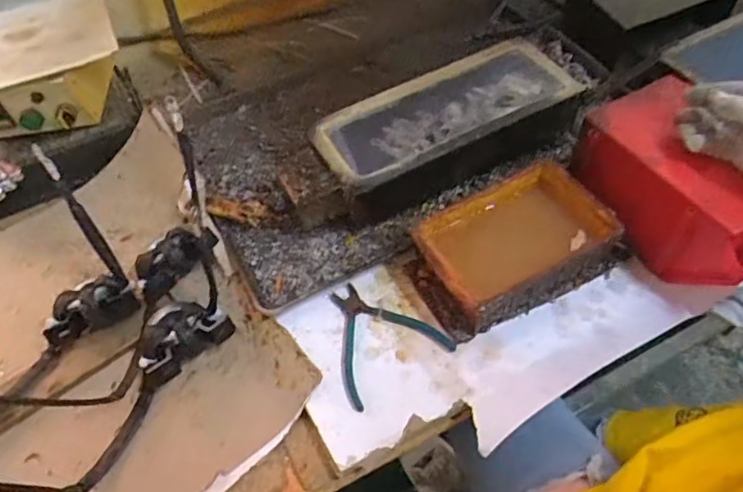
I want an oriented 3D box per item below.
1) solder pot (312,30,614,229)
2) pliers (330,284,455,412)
[{"bbox_3d":[0.121,-0.164,0.736,0.394,0.088,0.160,-25,55,-13],"label":"solder pot"},{"bbox_3d":[0.002,0.096,0.610,0.122,0.008,0.135,-29,56,-16],"label":"pliers"}]

